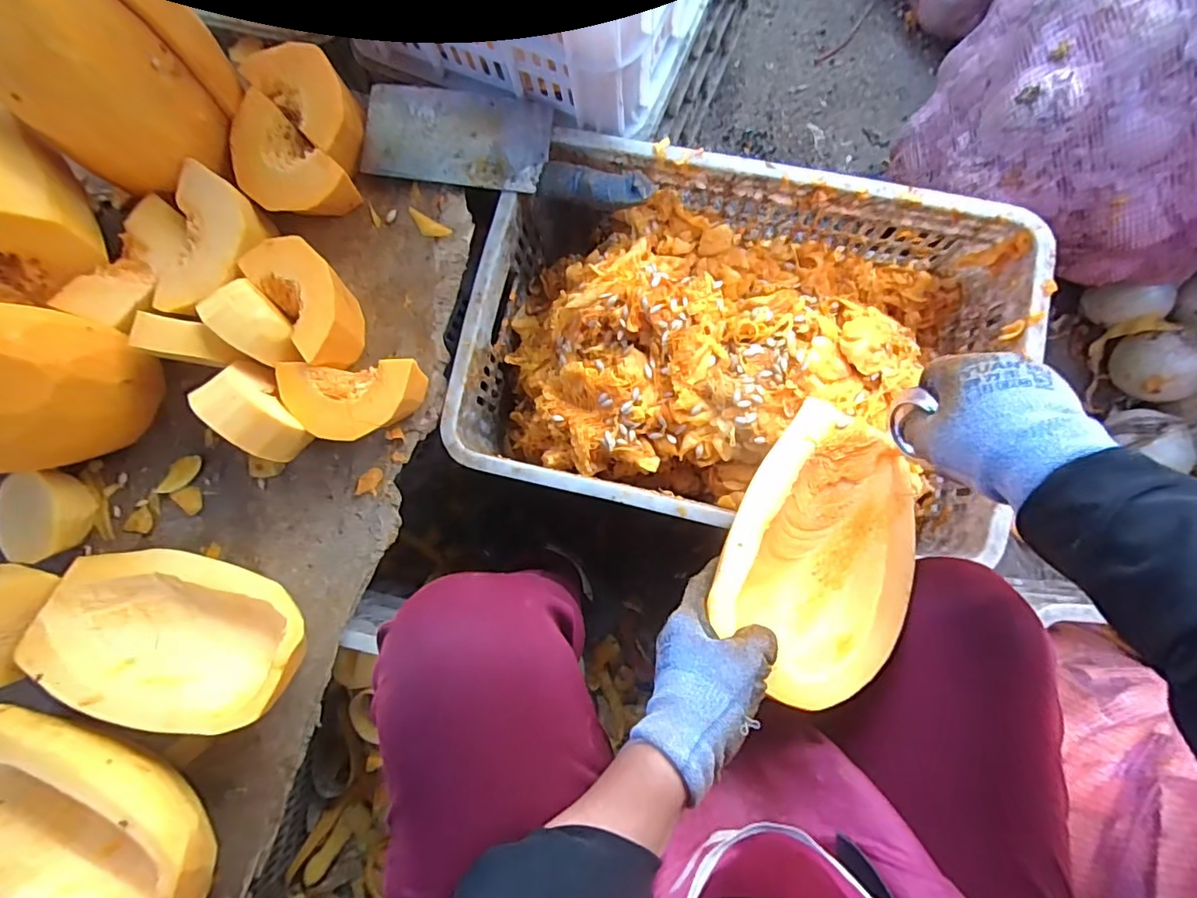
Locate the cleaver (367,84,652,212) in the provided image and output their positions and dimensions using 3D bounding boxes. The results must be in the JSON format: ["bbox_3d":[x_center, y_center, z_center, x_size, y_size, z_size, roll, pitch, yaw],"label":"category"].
[{"bbox_3d":[-0.089,-0.305,0.546,0.281,0.023,0.096,9,85,4],"label":"cleaver"}]

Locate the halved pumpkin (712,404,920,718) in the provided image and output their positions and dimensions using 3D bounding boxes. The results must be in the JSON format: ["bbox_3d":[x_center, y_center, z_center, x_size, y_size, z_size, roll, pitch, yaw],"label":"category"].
[{"bbox_3d":[0.172,0.085,0.455,0.138,0.080,0.240,25,66,6],"label":"halved pumpkin"}]

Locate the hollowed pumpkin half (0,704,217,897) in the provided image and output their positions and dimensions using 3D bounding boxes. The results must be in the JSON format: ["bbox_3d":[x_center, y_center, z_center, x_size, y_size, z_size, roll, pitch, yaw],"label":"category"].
[{"bbox_3d":[-0.446,0.323,0.478,0.254,0.079,0.151,29,86,6],"label":"hollowed pumpkin half"}]

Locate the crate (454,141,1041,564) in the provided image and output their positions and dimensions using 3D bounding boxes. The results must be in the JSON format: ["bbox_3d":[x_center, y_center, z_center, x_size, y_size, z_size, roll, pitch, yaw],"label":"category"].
[{"bbox_3d":[0.134,-0.098,0.583,0.509,0.153,0.342,13,85,5],"label":"crate"}]

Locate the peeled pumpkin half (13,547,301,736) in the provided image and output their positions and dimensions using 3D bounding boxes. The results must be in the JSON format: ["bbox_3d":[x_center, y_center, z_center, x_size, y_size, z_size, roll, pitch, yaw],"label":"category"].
[{"bbox_3d":[-0.384,0.170,0.502,0.245,0.065,0.143,12,67,1],"label":"peeled pumpkin half"}]

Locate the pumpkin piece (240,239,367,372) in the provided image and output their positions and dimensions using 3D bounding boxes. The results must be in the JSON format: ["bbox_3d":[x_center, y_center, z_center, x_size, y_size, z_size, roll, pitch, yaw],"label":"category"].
[{"bbox_3d":[-0.265,-0.140,0.519,0.066,0.076,0.129,-39,83,-1],"label":"pumpkin piece"}]

